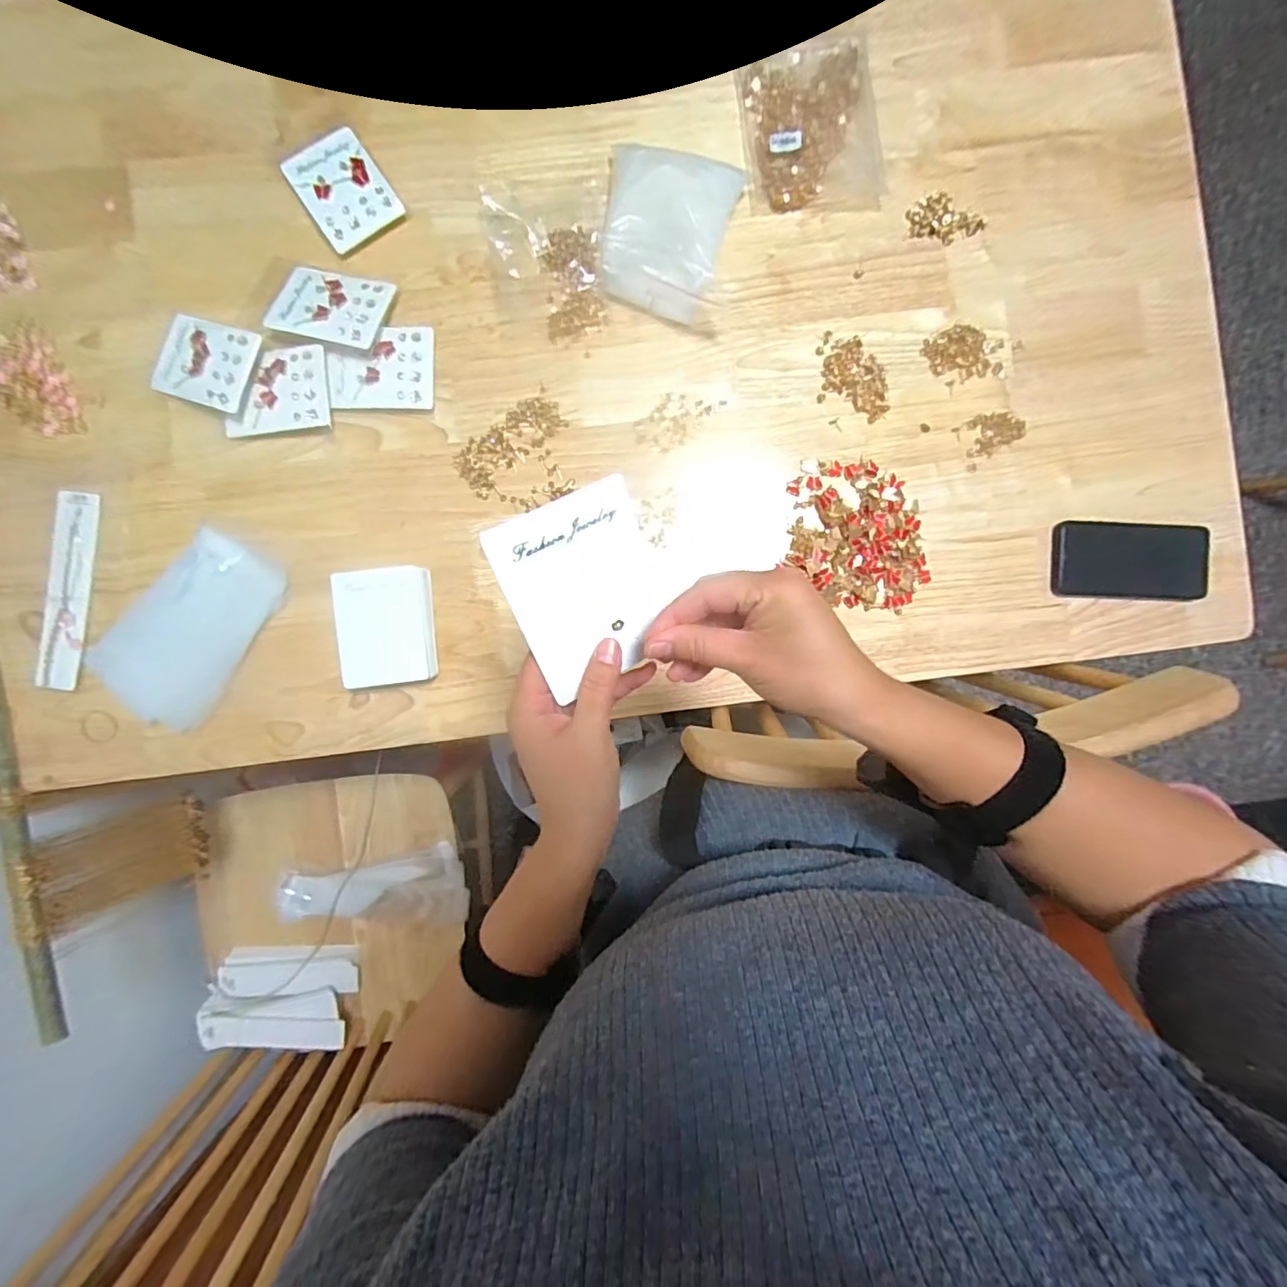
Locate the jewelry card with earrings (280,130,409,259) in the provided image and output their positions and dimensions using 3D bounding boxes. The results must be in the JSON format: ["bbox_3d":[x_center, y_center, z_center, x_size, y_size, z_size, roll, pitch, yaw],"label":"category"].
[{"bbox_3d":[-0.303,-0.459,0.551,0.081,0.009,0.112,-34,88,-3],"label":"jewelry card with earrings"}]

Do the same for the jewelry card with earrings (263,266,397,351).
[{"bbox_3d":[-0.313,-0.332,0.540,0.114,0.011,0.084,10,74,4],"label":"jewelry card with earrings"}]

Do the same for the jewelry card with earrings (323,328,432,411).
[{"bbox_3d":[-0.262,-0.273,0.541,0.102,0.013,0.080,-1,90,0],"label":"jewelry card with earrings"}]

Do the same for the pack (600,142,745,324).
[{"bbox_3d":[0.025,-0.403,0.532,0.130,0.055,0.149,7,89,1],"label":"pack"}]

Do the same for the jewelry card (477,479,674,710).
[{"bbox_3d":[-0.028,-0.029,0.292,0.083,0.006,0.100,-32,123,-15],"label":"jewelry card"}]

